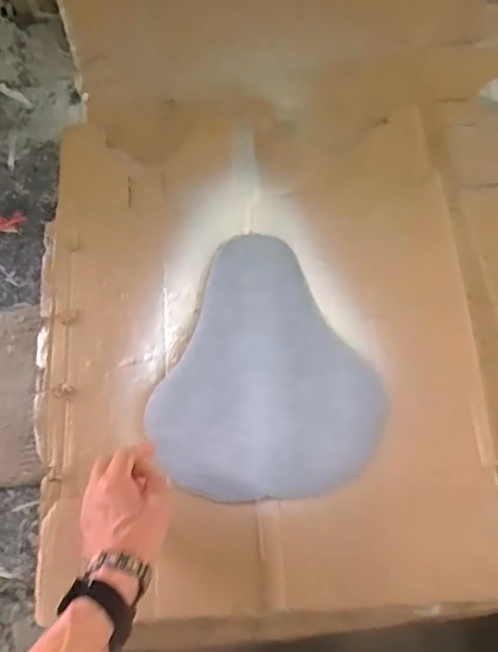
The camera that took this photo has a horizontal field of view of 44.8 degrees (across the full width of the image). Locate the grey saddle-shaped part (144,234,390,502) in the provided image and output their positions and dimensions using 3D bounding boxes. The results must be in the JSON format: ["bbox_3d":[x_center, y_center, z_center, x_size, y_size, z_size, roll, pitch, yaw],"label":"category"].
[{"bbox_3d":[0.034,0.051,0.676,0.236,0.034,0.297,20,73,8],"label":"grey saddle-shaped part"}]

